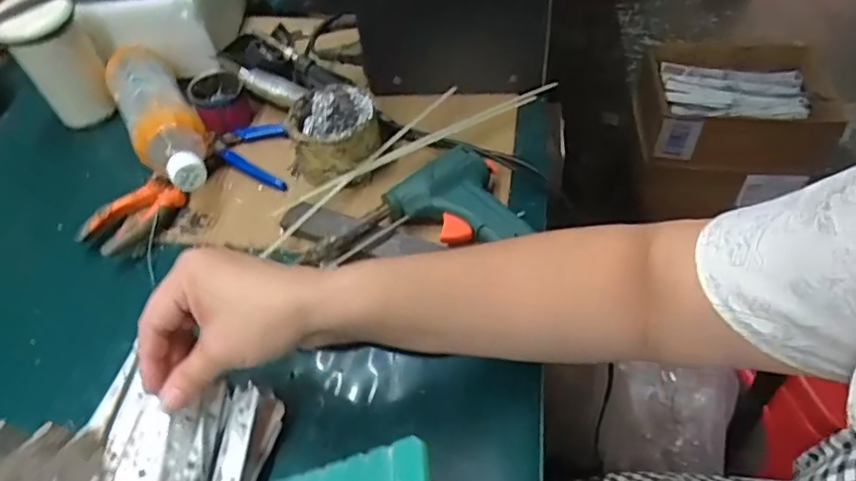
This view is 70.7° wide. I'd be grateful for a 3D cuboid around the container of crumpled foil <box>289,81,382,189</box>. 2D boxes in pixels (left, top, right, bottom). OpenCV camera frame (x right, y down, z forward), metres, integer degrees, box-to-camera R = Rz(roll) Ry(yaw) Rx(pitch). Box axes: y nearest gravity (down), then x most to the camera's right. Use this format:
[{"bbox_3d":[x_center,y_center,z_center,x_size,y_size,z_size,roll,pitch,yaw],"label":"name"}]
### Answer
[{"bbox_3d":[-0.089,-0.105,0.562,0.086,0.065,0.083,-10,50,-3],"label":"container of crumpled foil"}]

